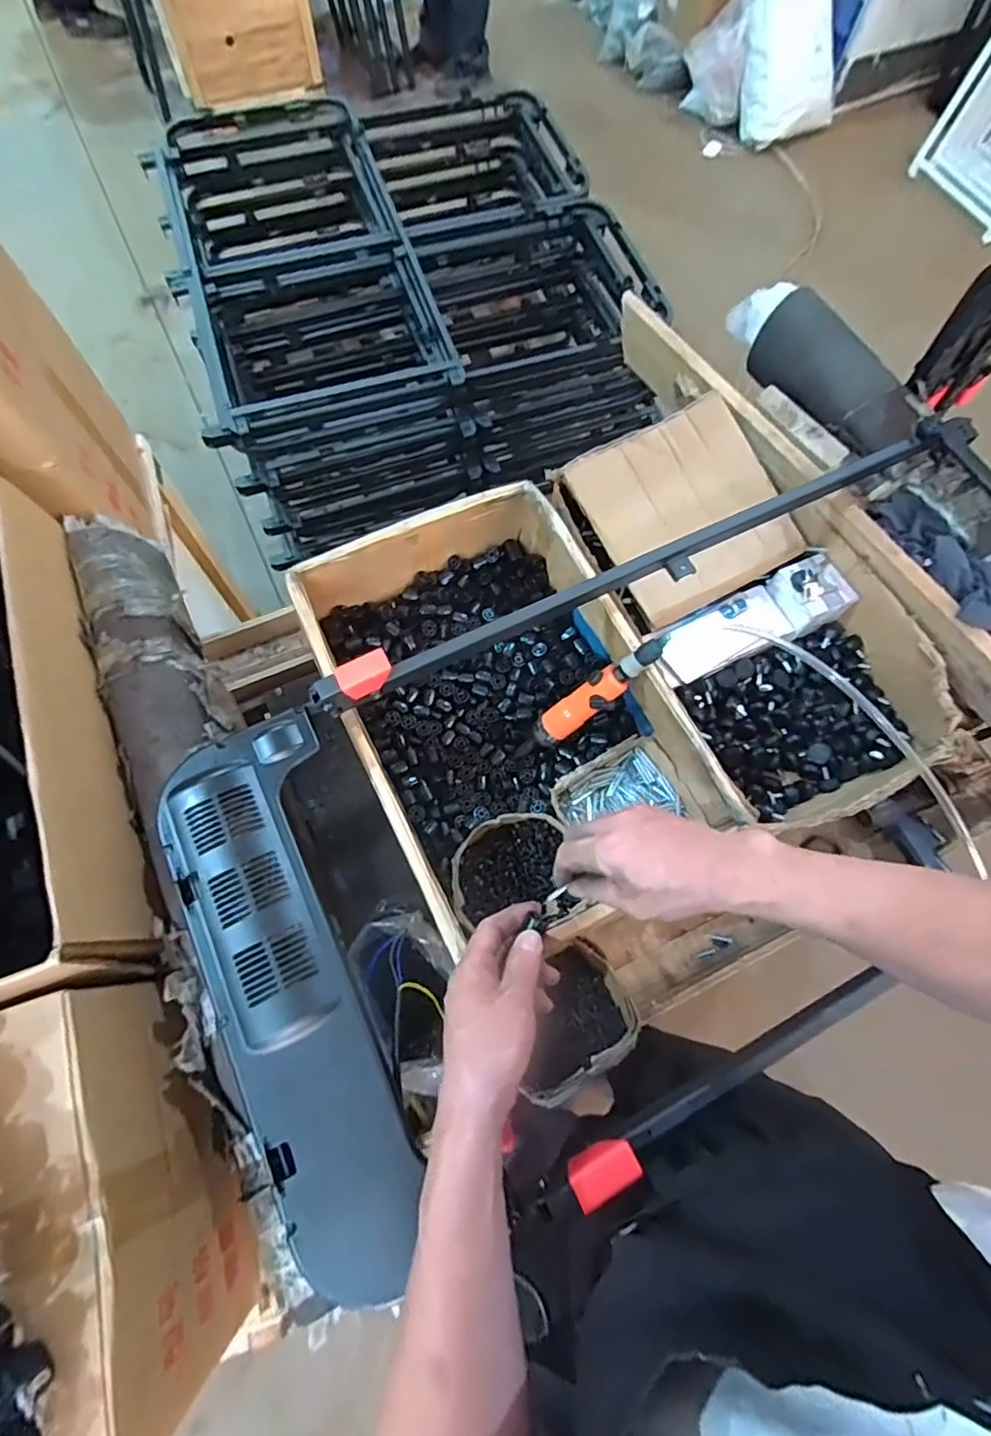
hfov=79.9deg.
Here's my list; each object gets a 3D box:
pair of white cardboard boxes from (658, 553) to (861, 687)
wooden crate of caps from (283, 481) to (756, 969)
[{"bbox_3d":[0.348,-0.133,0.816,0.286,0.061,0.089,-22,72,-9],"label":"pair of white cardboard boxes"},{"bbox_3d":[0.006,-0.006,0.742,0.355,0.156,0.516,-26,73,-10],"label":"wooden crate of caps"}]

